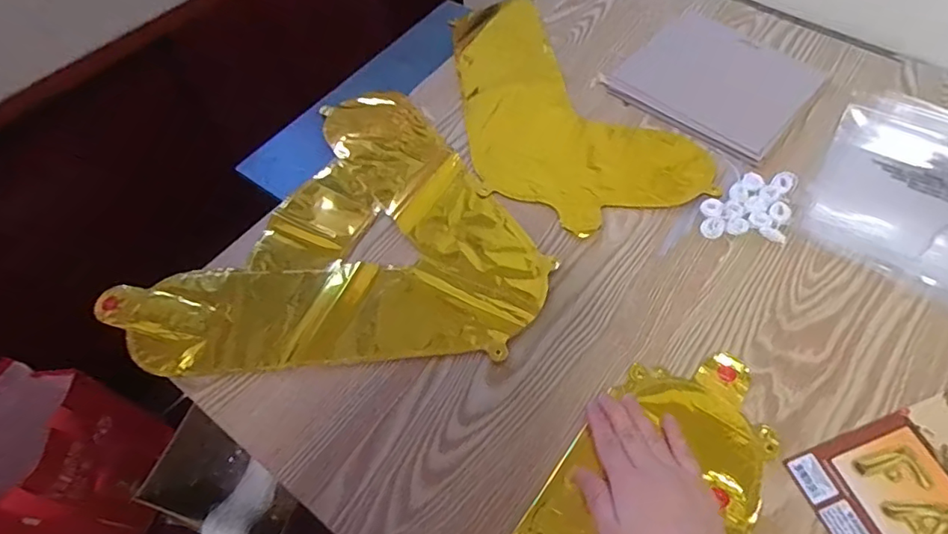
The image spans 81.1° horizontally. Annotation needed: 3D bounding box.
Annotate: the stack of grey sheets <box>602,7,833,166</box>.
[{"bbox_3d":[0.284,-0.219,0.651,0.195,0.007,0.182,38,67,22],"label":"stack of grey sheets"}]

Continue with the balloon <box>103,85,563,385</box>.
[{"bbox_3d":[-0.102,-0.018,0.535,0.328,0.010,0.365,26,63,17],"label":"balloon"}]

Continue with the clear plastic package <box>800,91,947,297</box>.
[{"bbox_3d":[0.470,-0.078,0.552,0.219,0.007,0.251,34,65,20],"label":"clear plastic package"}]

